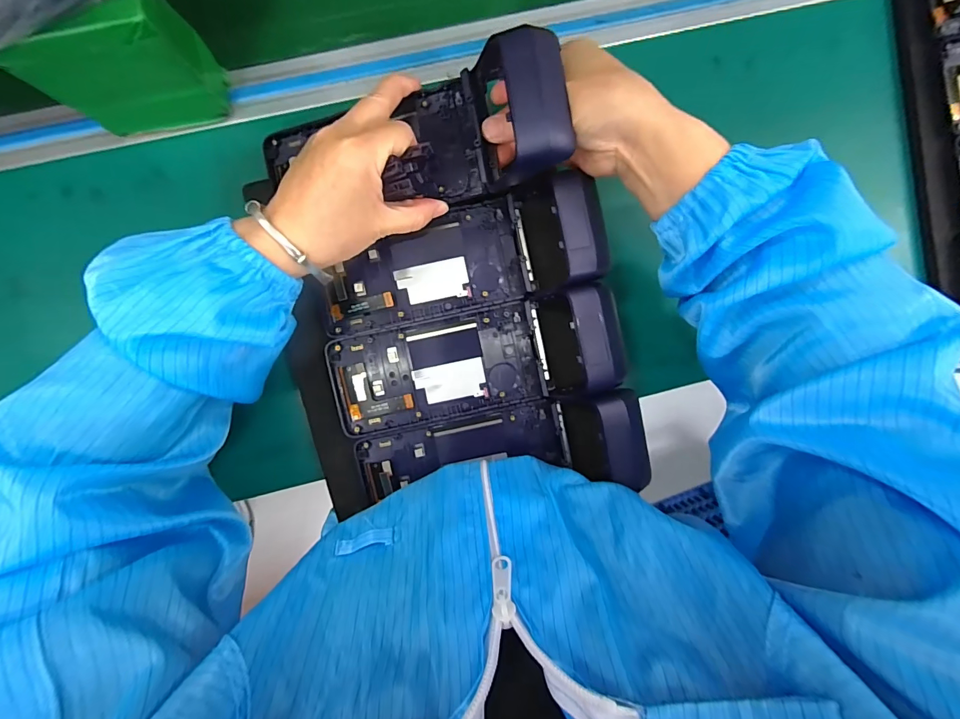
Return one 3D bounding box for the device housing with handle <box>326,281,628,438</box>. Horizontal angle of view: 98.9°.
[{"bbox_3d":[-0.005,0.002,0.310,0.220,0.049,0.081,-12,90,-2],"label":"device housing with handle"}]

